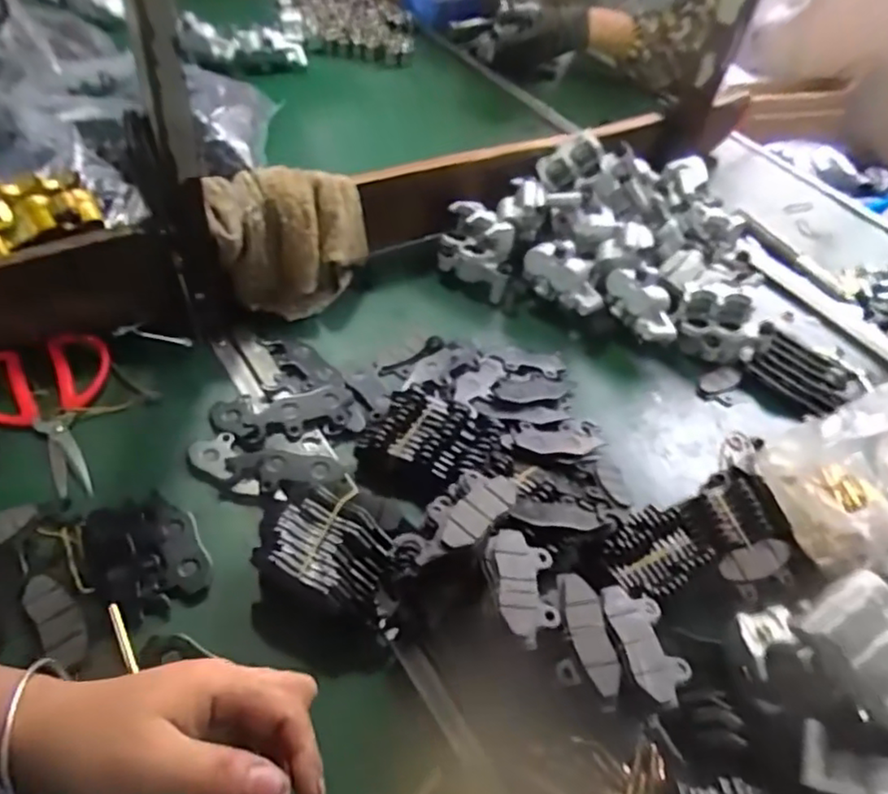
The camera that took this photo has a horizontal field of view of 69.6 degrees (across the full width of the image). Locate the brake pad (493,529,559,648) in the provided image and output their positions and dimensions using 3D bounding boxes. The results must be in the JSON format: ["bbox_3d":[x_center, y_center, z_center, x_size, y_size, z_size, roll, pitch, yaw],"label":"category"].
[{"bbox_3d":[0.051,0.120,0.405,0.038,0.013,0.076,8,47,-5],"label":"brake pad"}]

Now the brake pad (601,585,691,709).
[{"bbox_3d":[0.126,0.151,0.395,0.039,0.013,0.074,-6,50,-17],"label":"brake pad"}]

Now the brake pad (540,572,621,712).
[{"bbox_3d":[0.085,0.150,0.397,0.037,0.016,0.077,0,48,-12],"label":"brake pad"}]

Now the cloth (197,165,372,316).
[{"bbox_3d":[-0.143,-0.149,0.632,0.160,0.122,0.087,-13,53,-20],"label":"cloth"}]

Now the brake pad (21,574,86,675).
[{"bbox_3d":[-0.257,0.148,0.424,0.027,0.005,0.071,-32,59,-27],"label":"brake pad"}]

